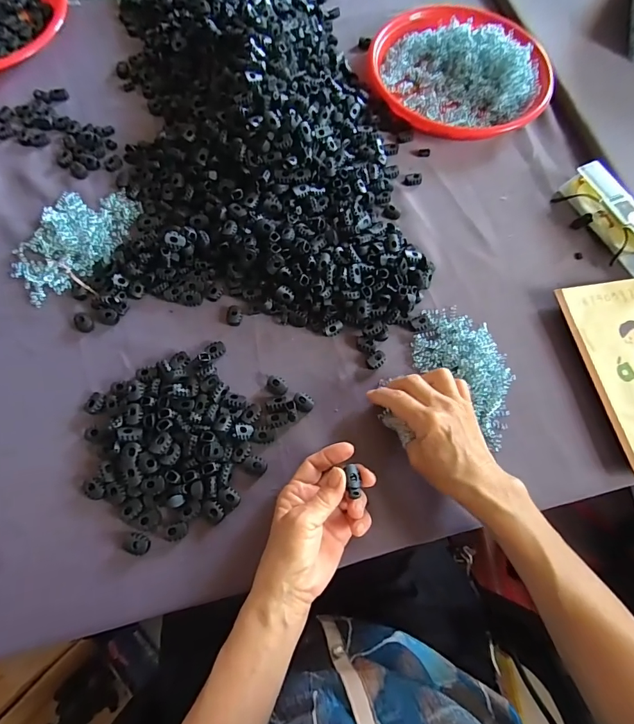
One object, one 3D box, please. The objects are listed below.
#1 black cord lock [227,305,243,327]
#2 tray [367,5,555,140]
[{"bbox_3d":[-0.091,-0.052,0.440,0.016,0.007,0.023,-1,69,-2],"label":"black cord lock"},{"bbox_3d":[0.194,-0.410,0.563,0.220,0.043,0.235,-38,75,-14],"label":"tray"}]

